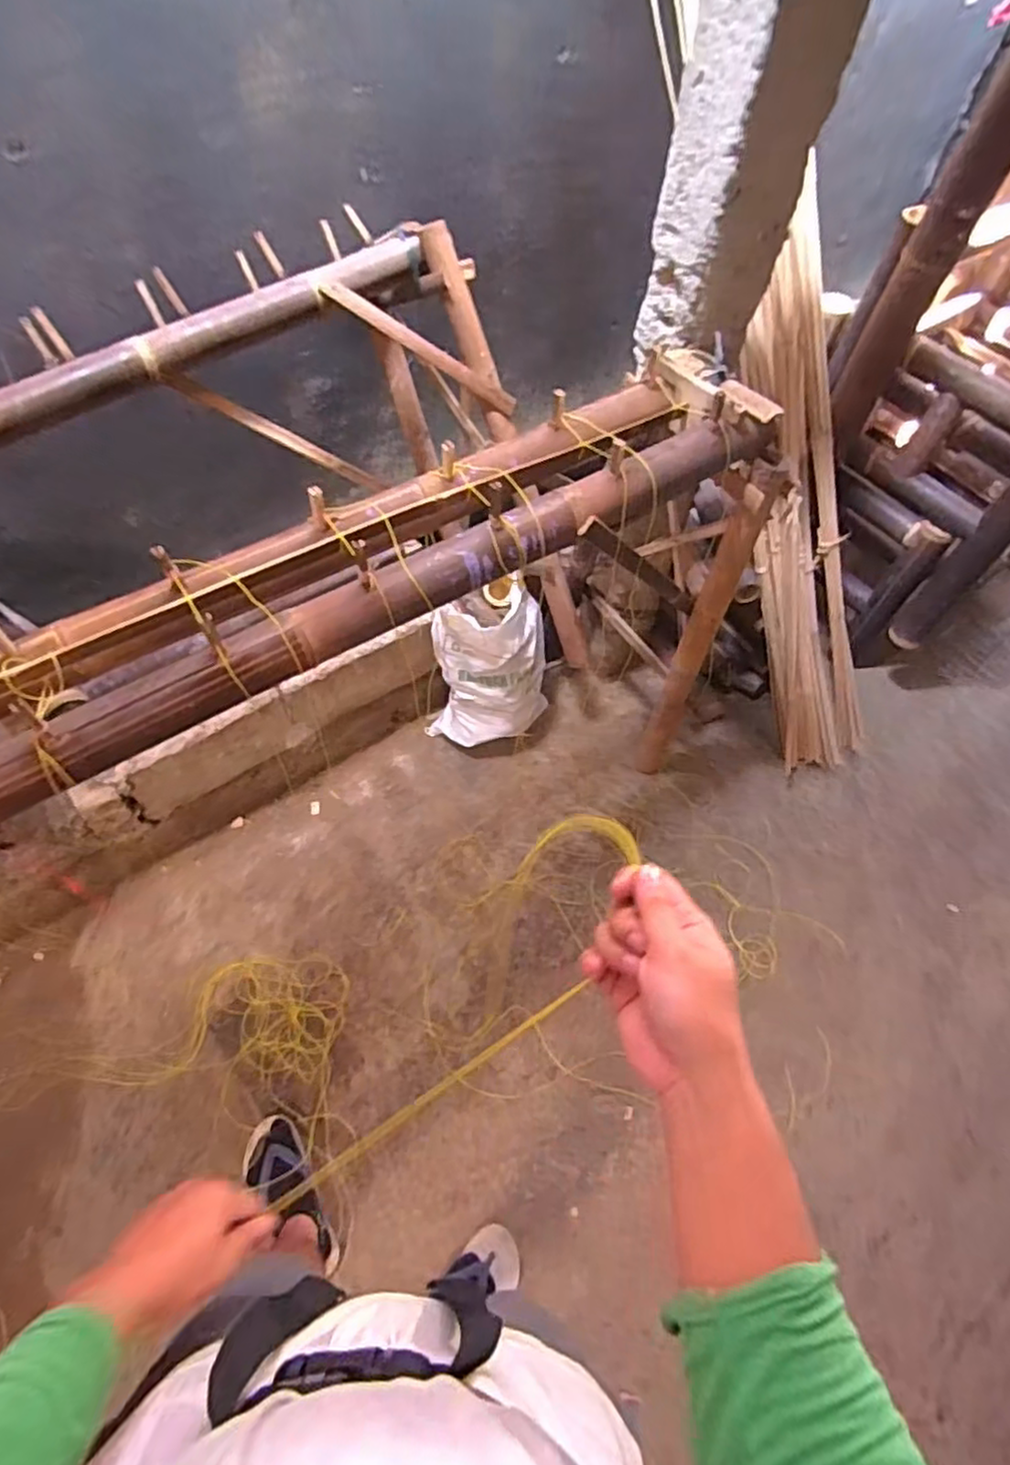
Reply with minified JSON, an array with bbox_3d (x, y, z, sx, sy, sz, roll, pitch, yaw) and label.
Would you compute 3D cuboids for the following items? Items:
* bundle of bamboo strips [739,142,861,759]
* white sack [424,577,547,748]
[{"bbox_3d":[0.699,-0.427,1.549,0.258,1.128,0.092,-15,21,-5],"label":"bundle of bamboo strips"},{"bbox_3d":[-0.055,-0.155,1.607,0.290,0.422,0.226,0,62,3],"label":"white sack"}]

